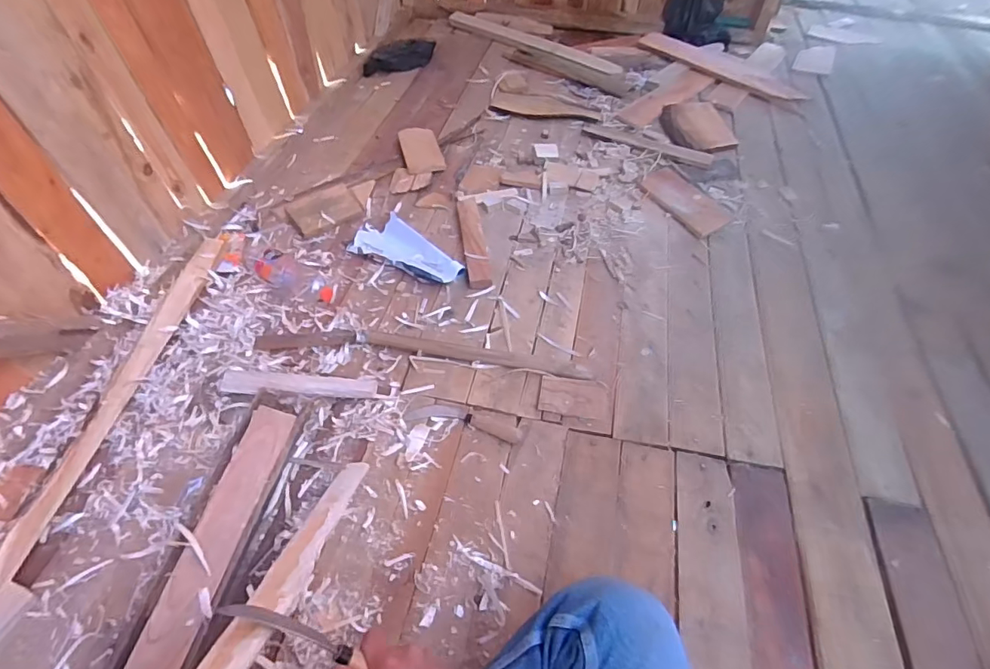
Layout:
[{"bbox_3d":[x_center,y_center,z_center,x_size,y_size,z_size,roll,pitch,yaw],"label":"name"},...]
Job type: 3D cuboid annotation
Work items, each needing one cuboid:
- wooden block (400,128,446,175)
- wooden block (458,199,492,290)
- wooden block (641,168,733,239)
[{"bbox_3d":[-0.197,-0.492,1.345,0.097,0.020,0.205,-17,54,-3],"label":"wooden block"},{"bbox_3d":[-0.046,-0.209,1.138,0.051,0.021,0.284,-5,52,-5],"label":"wooden block"},{"bbox_3d":[0.462,-0.328,1.239,0.117,0.022,0.238,-19,55,-15],"label":"wooden block"}]

